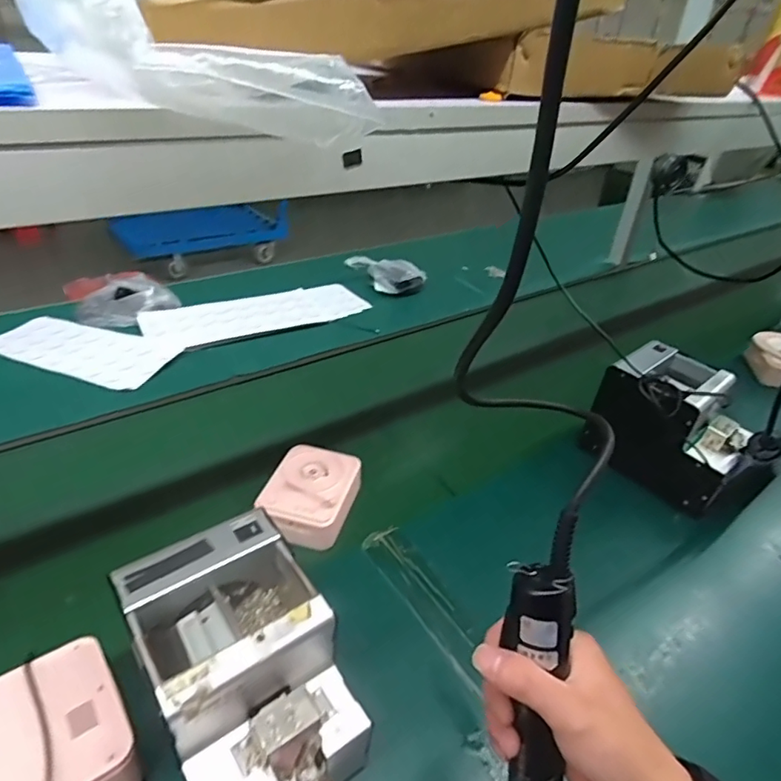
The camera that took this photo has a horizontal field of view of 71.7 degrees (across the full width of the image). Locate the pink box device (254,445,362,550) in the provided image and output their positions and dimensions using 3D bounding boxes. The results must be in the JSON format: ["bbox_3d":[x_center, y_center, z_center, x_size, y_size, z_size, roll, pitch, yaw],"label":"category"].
[{"bbox_3d":[-0.098,0.127,0.663,0.103,0.042,0.127,10,34,8],"label":"pink box device"}]

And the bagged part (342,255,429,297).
[{"bbox_3d":[-0.014,-0.276,1.277,0.105,0.057,0.165,-21,42,-33],"label":"bagged part"}]

